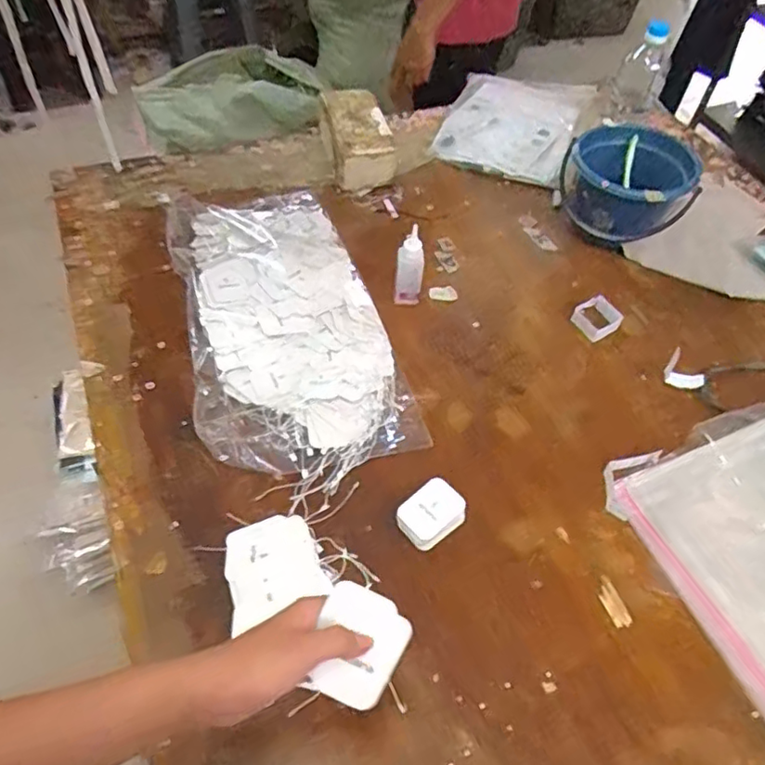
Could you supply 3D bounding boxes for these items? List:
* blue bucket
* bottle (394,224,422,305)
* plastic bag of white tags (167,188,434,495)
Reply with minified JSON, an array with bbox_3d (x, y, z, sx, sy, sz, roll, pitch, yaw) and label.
[{"bbox_3d":[0.395,-0.320,0.999,0.198,0.118,0.198,1,53,-2],"label":"blue bucket"},{"bbox_3d":[0.038,-0.169,0.877,0.039,0.117,0.028,2,53,-1],"label":"bottle"},{"bbox_3d":[-0.150,-0.097,0.881,0.271,0.088,0.555,-15,55,-13],"label":"plastic bag of white tags"}]

